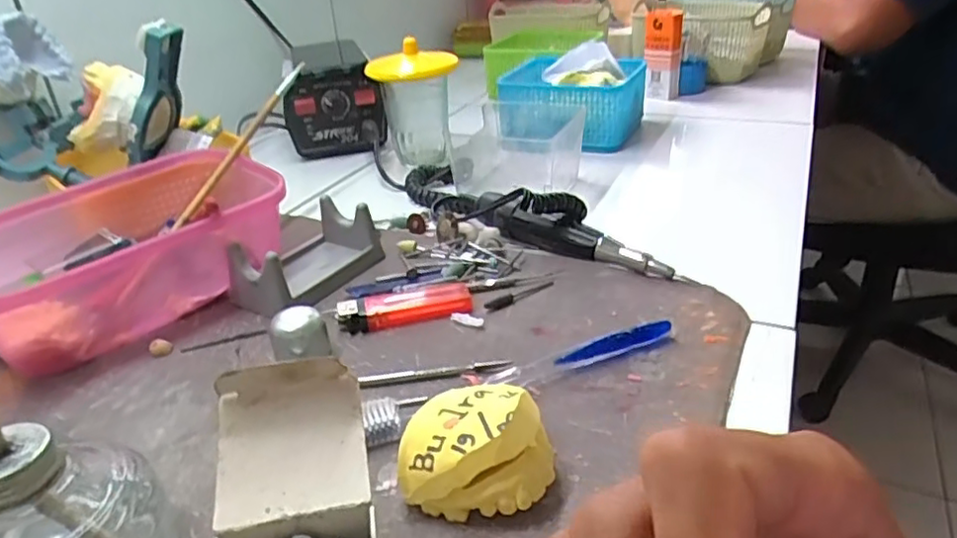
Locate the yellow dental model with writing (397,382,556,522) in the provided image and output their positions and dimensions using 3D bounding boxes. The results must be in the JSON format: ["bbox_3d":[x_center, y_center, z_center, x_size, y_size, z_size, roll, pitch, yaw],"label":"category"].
[{"bbox_3d":[-0.001,0.073,0.269,0.062,0.036,0.054,-1,29,7],"label":"yellow dental model with writing"}]

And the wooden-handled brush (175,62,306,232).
[{"bbox_3d":[-0.173,-0.095,0.478,0.013,0.011,0.177,8,55,21],"label":"wooden-handled brush"}]

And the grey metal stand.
[{"bbox_3d":[-0.115,-0.012,0.433,0.057,0.039,0.095,12,33,27],"label":"grey metal stand"}]

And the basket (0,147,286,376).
[{"bbox_3d":[-0.222,-0.011,0.414,0.122,0.068,0.181,21,38,37],"label":"basket"}]

